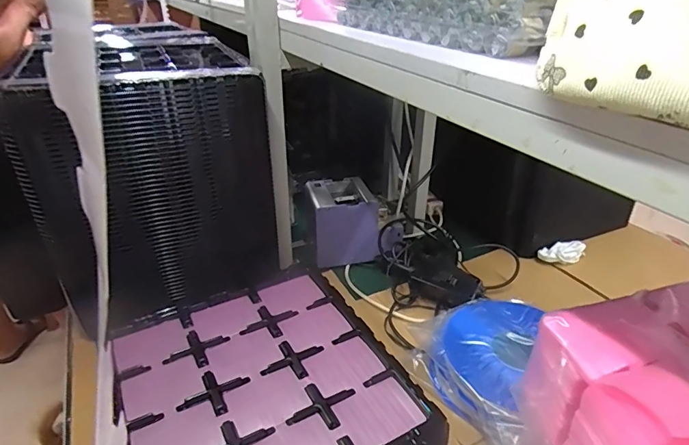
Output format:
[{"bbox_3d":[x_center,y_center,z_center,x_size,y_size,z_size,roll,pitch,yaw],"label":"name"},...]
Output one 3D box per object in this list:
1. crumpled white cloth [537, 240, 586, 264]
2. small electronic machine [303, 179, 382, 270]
[{"bbox_3d":[0.450,0.062,0.924,0.099,0.030,0.047,-7,31,-11],"label":"crumpled white cloth"},{"bbox_3d":[-0.003,-0.005,0.941,0.128,0.136,0.127,-6,31,-9],"label":"small electronic machine"}]

